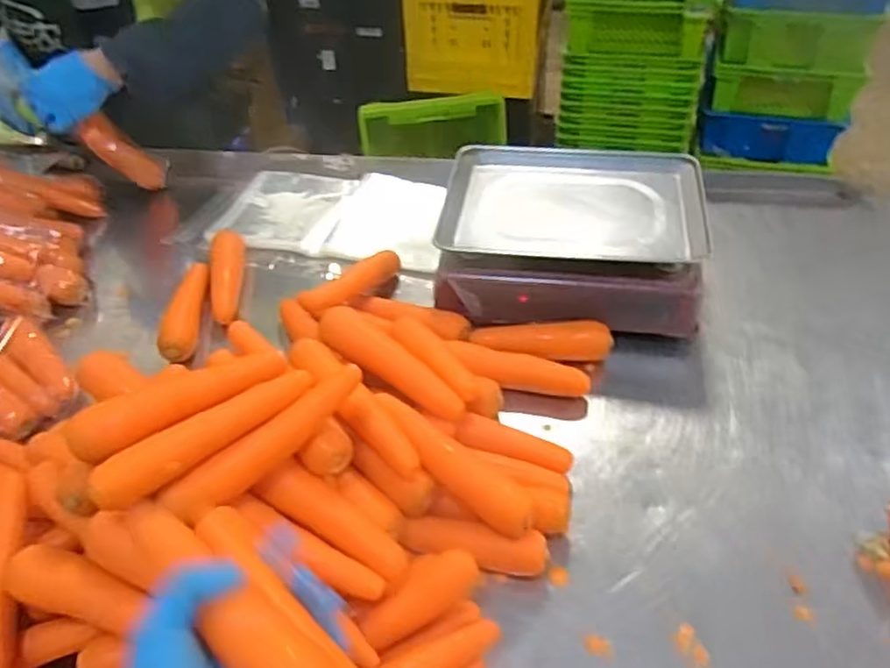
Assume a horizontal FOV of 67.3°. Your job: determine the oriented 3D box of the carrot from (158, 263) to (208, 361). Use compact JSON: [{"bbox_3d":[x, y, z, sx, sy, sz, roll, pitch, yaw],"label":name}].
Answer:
[{"bbox_3d":[-0.343,-0.033,0.890,0.051,0.034,0.168,-7,45,-2],"label":"carrot"}]

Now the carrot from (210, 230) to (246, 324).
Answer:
[{"bbox_3d":[-0.307,-0.081,0.936,0.042,0.034,0.187,-7,45,-2],"label":"carrot"}]

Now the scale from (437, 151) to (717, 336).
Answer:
[{"bbox_3d":[0.172,-0.133,0.914,0.336,0.114,0.293,4,46,9],"label":"scale"}]

